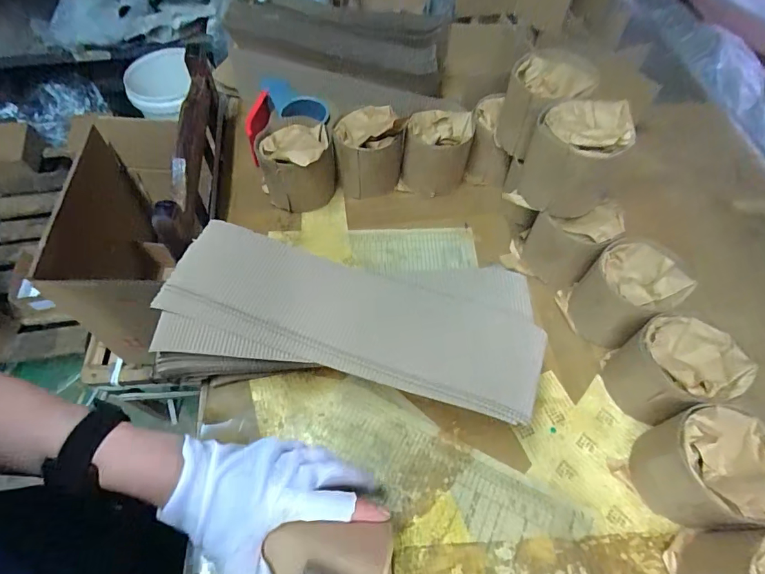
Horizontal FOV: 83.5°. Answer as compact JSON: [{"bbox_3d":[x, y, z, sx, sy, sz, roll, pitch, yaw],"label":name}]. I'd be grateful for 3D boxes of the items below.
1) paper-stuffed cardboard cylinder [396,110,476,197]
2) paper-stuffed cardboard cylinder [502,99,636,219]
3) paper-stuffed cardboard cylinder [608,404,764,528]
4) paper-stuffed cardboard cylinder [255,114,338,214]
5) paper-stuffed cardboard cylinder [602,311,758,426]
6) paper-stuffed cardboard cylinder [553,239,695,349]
[{"bbox_3d":[0.082,-0.197,0.638,0.090,0.102,0.086,16,60,9],"label":"paper-stuffed cardboard cylinder"},{"bbox_3d":[0.224,-0.151,0.504,0.101,0.121,0.097,38,66,20],"label":"paper-stuffed cardboard cylinder"},{"bbox_3d":[0.300,0.168,0.398,0.094,0.111,0.092,0,59,0],"label":"paper-stuffed cardboard cylinder"},{"bbox_3d":[-0.124,-0.185,0.635,0.108,0.103,0.111,-5,59,-3],"label":"paper-stuffed cardboard cylinder"},{"bbox_3d":[0.305,0.088,0.456,0.095,0.102,0.091,-14,60,-9],"label":"paper-stuffed cardboard cylinder"},{"bbox_3d":[0.286,0.005,0.511,0.104,0.090,0.095,0,59,0],"label":"paper-stuffed cardboard cylinder"}]

